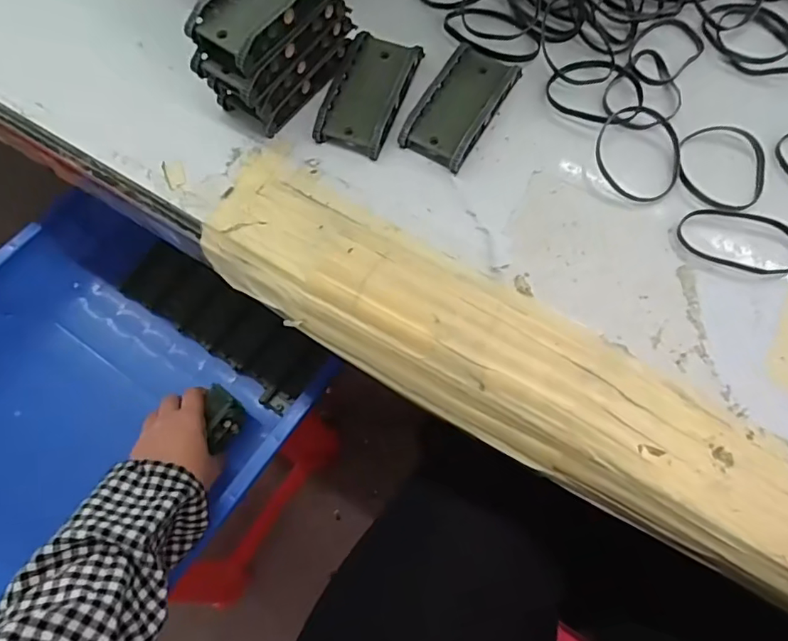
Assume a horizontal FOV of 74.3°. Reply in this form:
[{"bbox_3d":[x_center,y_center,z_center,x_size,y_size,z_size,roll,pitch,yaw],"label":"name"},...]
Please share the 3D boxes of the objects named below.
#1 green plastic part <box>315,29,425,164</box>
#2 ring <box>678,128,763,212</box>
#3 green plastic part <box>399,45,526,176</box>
[{"bbox_3d":[-0.016,-0.149,0.339,0.046,0.016,0.087,19,70,6],"label":"green plastic part"},{"bbox_3d":[0.208,-0.097,0.328,0.056,0.006,0.069,12,70,3],"label":"ring"},{"bbox_3d":[0.044,-0.140,0.336,0.045,0.020,0.087,29,72,9],"label":"green plastic part"}]

